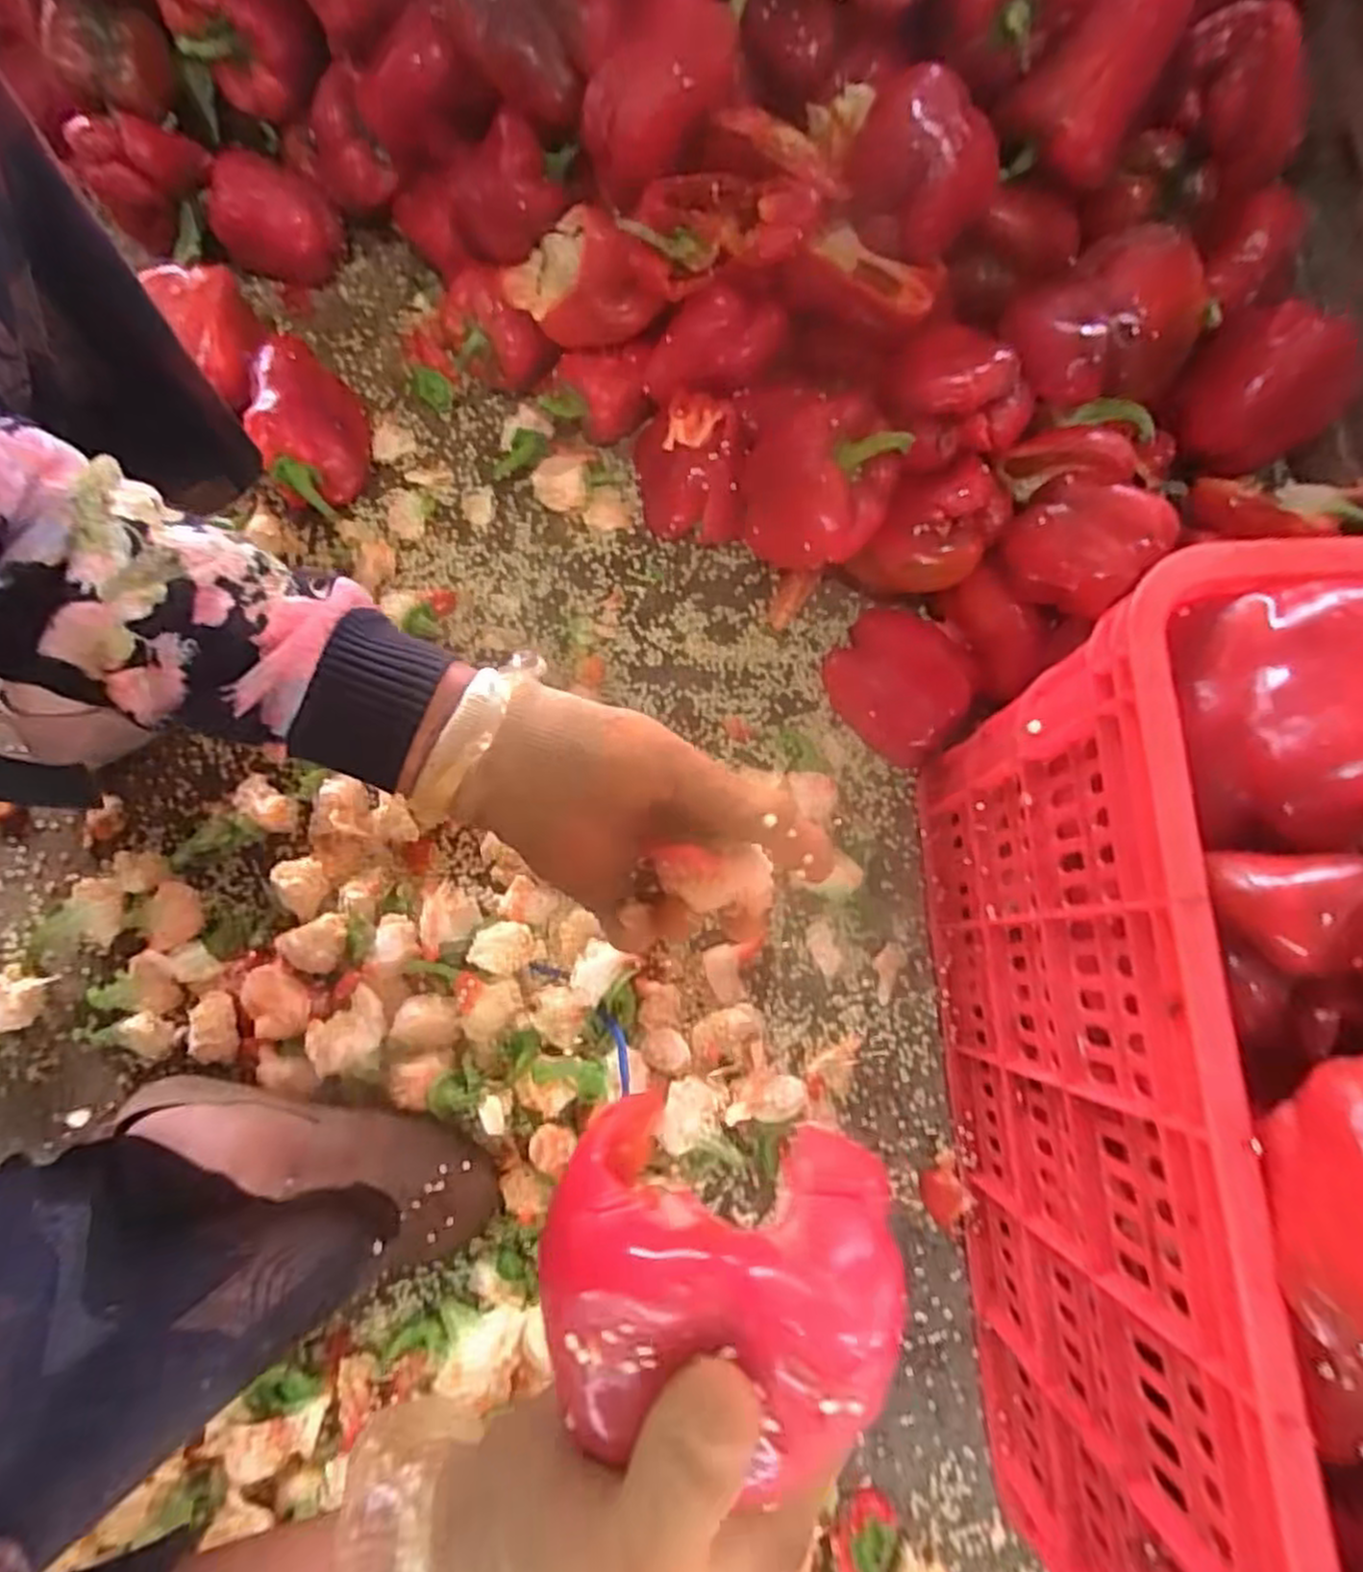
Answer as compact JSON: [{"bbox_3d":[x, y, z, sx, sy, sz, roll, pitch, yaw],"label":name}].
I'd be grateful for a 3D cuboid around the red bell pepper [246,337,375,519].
[{"bbox_3d":[-0.289,-0.281,0.594,0.081,0.076,0.123,-25,80,-5],"label":"red bell pepper"}]

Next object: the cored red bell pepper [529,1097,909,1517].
[{"bbox_3d":[0.007,0.148,0.219,0.095,0.063,0.091,0,79,0],"label":"cored red bell pepper"}]

